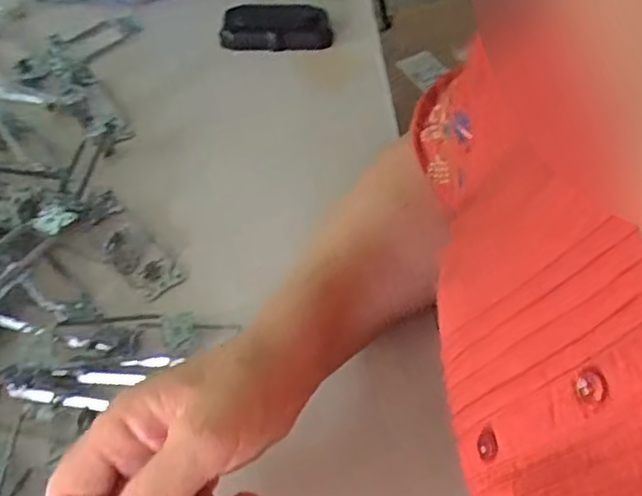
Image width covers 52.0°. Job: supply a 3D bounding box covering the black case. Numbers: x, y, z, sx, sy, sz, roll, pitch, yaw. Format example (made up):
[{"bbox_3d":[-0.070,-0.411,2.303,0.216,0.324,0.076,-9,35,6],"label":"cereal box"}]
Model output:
[{"bbox_3d":[-0.045,-0.222,0.658,0.107,0.023,0.058,-5,52,-6],"label":"black case"}]

